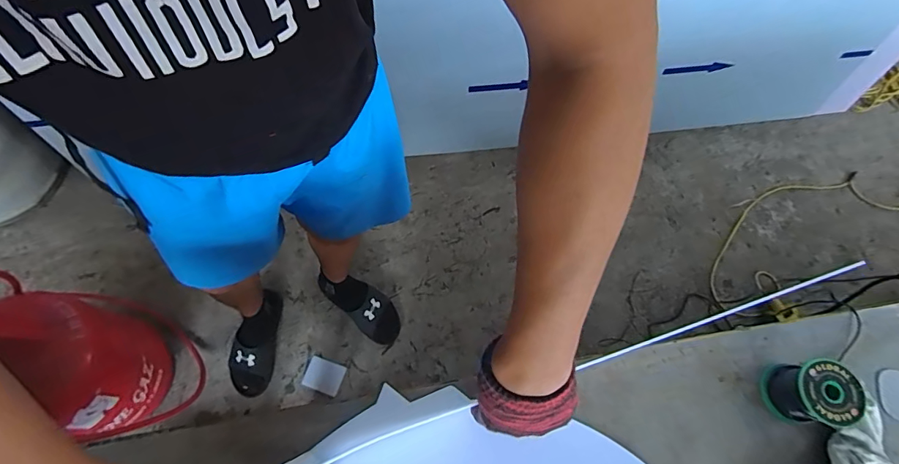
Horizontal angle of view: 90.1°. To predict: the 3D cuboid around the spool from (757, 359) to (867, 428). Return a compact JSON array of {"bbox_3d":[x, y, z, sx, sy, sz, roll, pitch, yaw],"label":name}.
[{"bbox_3d":[0.419,0.186,0.522,0.067,0.068,0.066,1,68,-3],"label":"spool"}]

